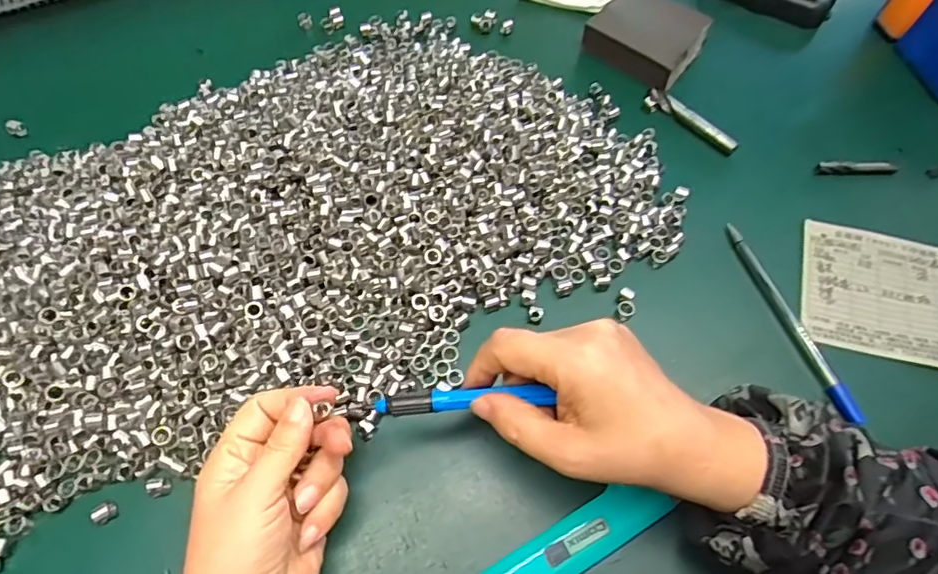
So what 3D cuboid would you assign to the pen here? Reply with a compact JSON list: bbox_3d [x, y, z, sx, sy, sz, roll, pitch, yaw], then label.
[{"bbox_3d":[0.197,0.018,0.349,0.011,0.011,0.137,-17,63,-7],"label":"pen"}]

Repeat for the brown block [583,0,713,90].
[{"bbox_3d":[0.142,-0.200,0.447,0.070,0.022,0.079,-42,69,-18],"label":"brown block"}]

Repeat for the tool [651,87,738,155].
[{"bbox_3d":[0.165,-0.124,0.419,0.008,0.012,0.076,-37,67,-16],"label":"tool"}]

